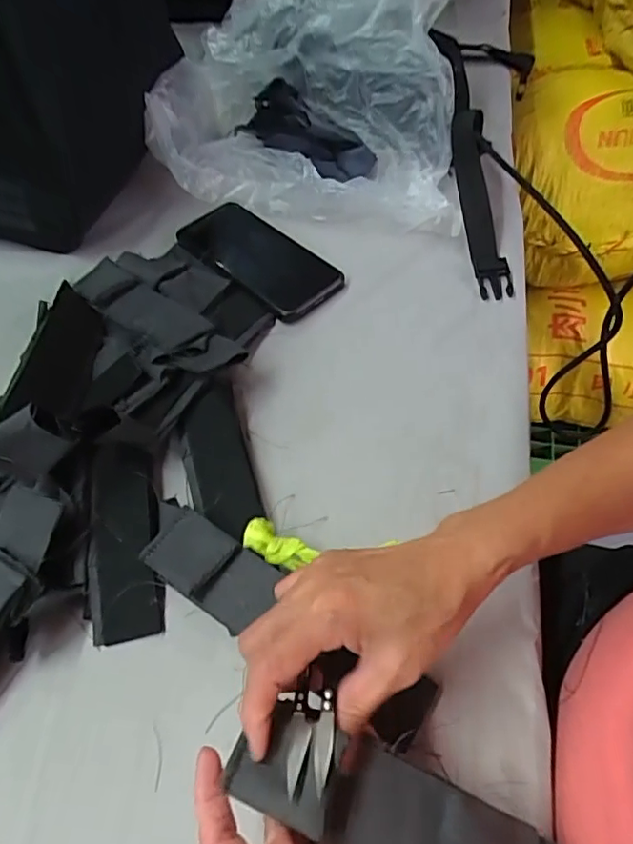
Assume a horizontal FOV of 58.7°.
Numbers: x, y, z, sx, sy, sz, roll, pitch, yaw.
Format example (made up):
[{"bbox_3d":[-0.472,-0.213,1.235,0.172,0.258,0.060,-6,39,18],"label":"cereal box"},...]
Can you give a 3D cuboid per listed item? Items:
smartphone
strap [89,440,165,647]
[{"bbox_3d":[-0.052,-0.157,0.528,0.078,0.011,0.163,-40,66,-19],"label":"smartphone"},{"bbox_3d":[-0.133,0.077,0.389,0.048,0.014,0.137,-9,65,0],"label":"strap"}]

